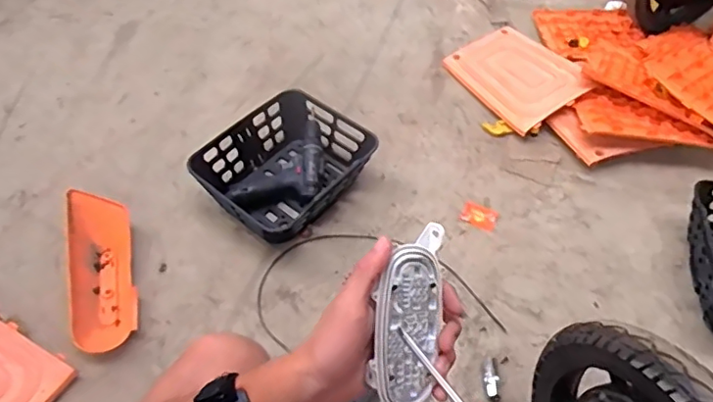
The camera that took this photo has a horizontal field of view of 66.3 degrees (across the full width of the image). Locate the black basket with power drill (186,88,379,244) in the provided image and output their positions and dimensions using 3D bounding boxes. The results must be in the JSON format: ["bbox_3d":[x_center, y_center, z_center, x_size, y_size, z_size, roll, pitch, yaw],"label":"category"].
[{"bbox_3d":[-0.136,-0.068,1.124,0.265,0.124,0.319,33,58,21],"label":"black basket with power drill"}]

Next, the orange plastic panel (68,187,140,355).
[{"bbox_3d":[-0.470,0.127,1.004,0.113,0.063,0.317,-12,54,-11],"label":"orange plastic panel"}]

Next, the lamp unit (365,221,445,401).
[{"bbox_3d":[0.037,0.094,0.423,0.050,0.028,0.148,-1,97,-14],"label":"lamp unit"}]

